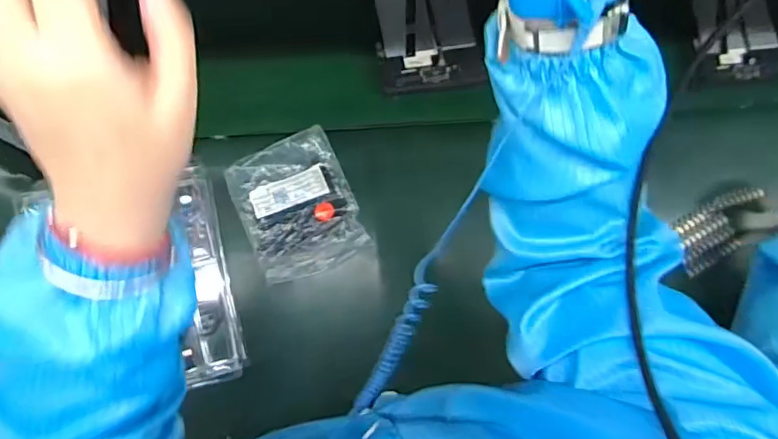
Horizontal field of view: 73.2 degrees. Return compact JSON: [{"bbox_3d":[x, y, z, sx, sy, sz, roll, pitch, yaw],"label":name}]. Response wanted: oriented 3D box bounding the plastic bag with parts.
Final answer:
[{"bbox_3d":[-0.120,-0.016,0.695,0.144,0.021,0.179,-22,86,-8],"label":"plastic bag with parts"}]

